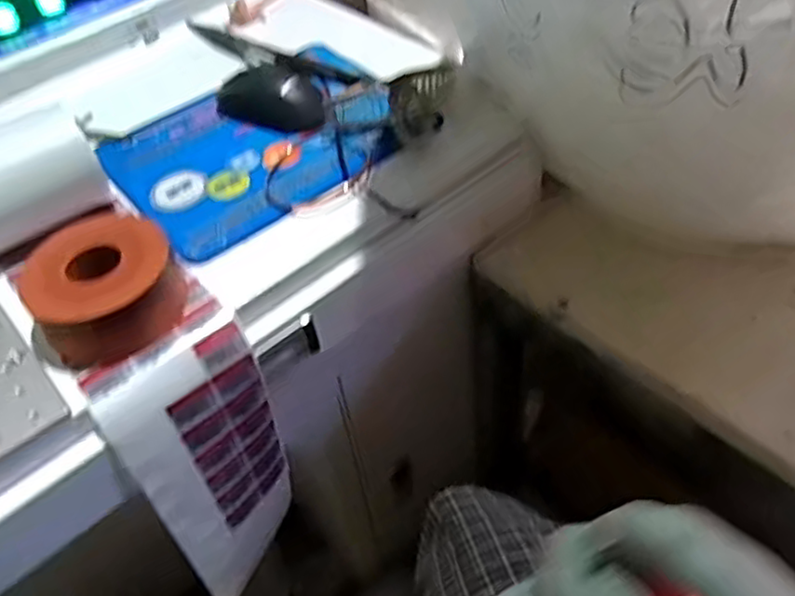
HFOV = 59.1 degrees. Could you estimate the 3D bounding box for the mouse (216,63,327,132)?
[{"bbox_3d":[-0.113,-0.181,0.637,0.107,0.030,0.059,29,57,28],"label":"mouse"}]

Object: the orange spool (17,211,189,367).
[{"bbox_3d":[-0.200,-0.010,0.483,0.094,0.048,0.085,-23,50,-13],"label":"orange spool"}]

